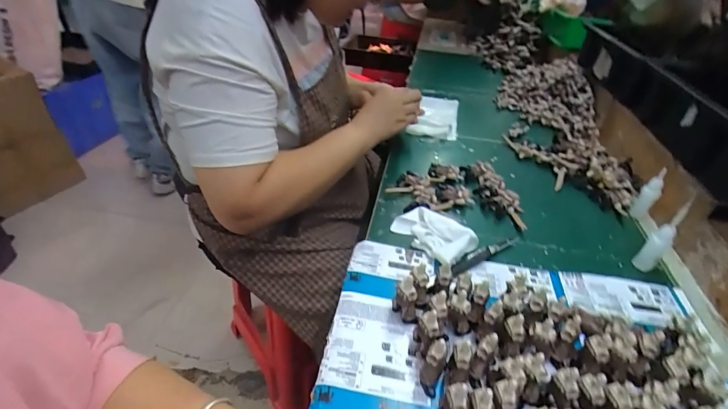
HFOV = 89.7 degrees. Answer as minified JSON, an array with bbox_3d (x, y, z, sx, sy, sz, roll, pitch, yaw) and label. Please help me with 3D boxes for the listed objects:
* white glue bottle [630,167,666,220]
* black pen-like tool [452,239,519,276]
[{"bbox_3d":[0.439,-0.016,0.566,0.017,0.083,0.022,-8,40,-14],"label":"white glue bottle"},{"bbox_3d":[0.165,0.064,0.489,0.124,0.009,0.014,-20,44,-26],"label":"black pen-like tool"}]

